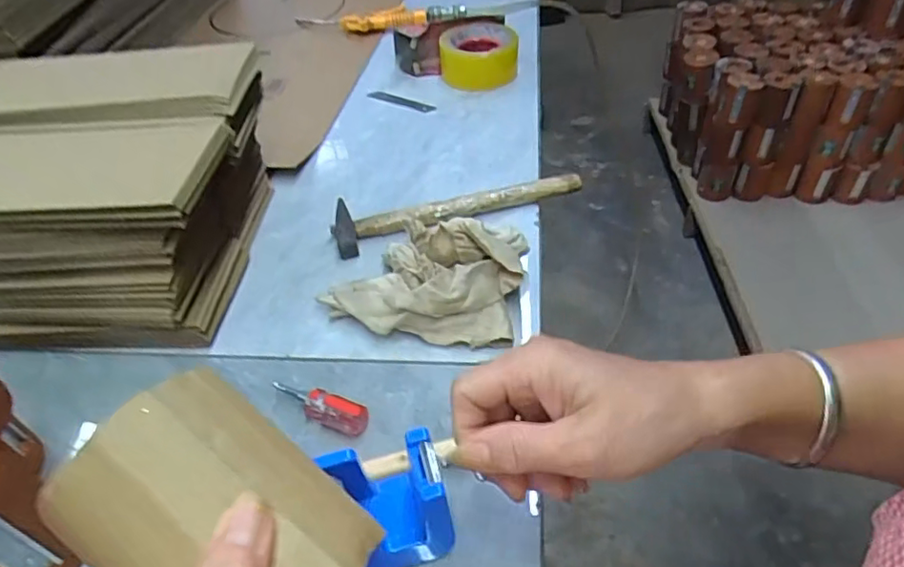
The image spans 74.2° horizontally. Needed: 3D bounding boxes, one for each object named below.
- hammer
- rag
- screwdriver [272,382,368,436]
[{"bbox_3d":[0.004,-0.079,0.585,0.244,0.028,0.060,-14,45,-9],"label":"hammer"},{"bbox_3d":[-0.023,-0.005,0.490,0.158,0.060,0.094,4,45,9],"label":"rag"},{"bbox_3d":[-0.097,0.087,0.434,0.078,0.023,0.021,16,48,20],"label":"screwdriver"}]

